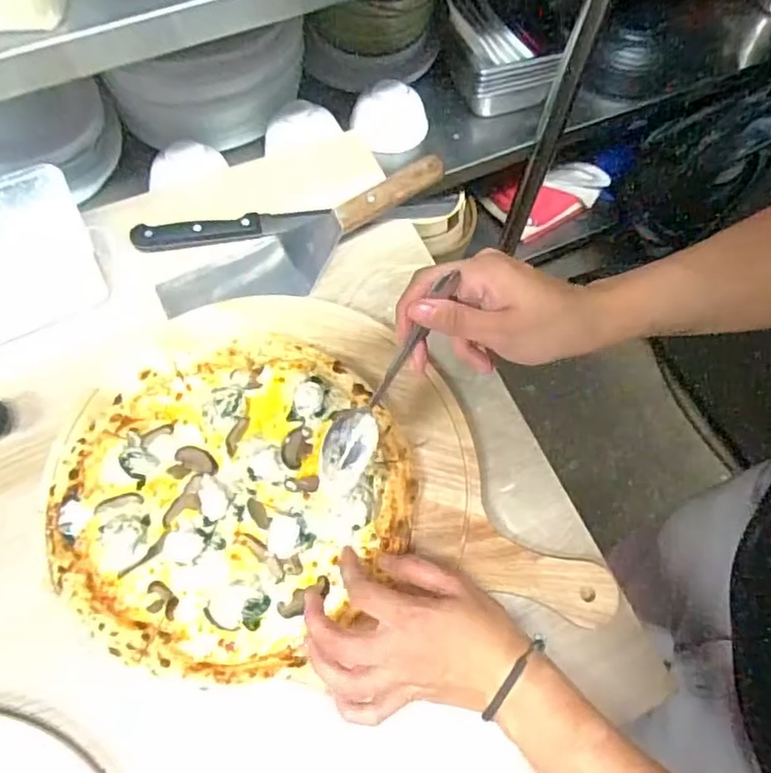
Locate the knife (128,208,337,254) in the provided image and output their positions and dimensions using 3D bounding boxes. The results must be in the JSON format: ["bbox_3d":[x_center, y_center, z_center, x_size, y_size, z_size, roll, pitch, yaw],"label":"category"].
[{"bbox_3d":[-0.148,-0.153,0.573,0.181,0.017,0.023,-8,68,-6],"label":"knife"}]

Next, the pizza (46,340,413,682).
[{"bbox_3d":[-0.122,0.084,0.464,0.259,0.017,0.249,1,67,-2],"label":"pizza"}]

